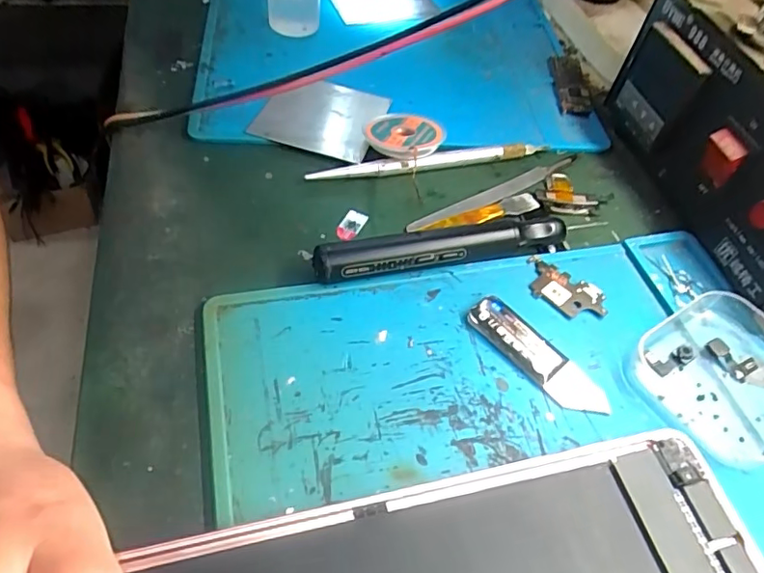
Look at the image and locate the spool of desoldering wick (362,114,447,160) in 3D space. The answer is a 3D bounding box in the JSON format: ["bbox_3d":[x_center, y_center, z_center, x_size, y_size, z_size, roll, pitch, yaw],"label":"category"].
[{"bbox_3d":[0.012,-0.083,0.299,0.043,0.008,0.036,12,52,11],"label":"spool of desoldering wick"}]

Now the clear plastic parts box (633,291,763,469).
[{"bbox_3d":[0.146,0.034,0.226,0.071,0.017,0.063,-22,57,-22],"label":"clear plastic parts box"}]

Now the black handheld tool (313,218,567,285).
[{"bbox_3d":[0.030,-0.018,0.256,0.122,0.016,0.014,-10,53,-14],"label":"black handheld tool"}]

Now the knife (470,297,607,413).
[{"bbox_3d":[0.066,0.029,0.231,0.021,0.006,0.066,-34,62,-28],"label":"knife"}]

